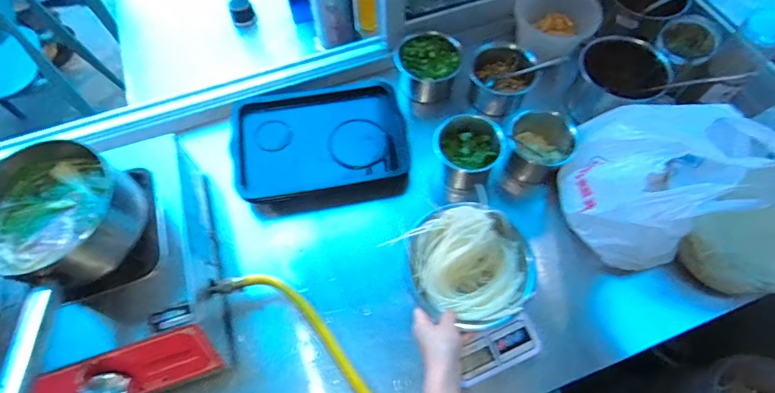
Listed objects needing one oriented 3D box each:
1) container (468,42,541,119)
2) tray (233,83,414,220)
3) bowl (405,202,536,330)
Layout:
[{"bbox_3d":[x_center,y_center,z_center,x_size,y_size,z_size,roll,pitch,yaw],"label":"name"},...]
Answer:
[{"bbox_3d":[0.228,-0.233,0.818,0.120,0.095,0.111,-1,62,1],"label":"container"},{"bbox_3d":[-0.125,-0.106,0.791,0.322,0.056,0.262,-7,62,-2],"label":"tray"},{"bbox_3d":[0.117,0.094,0.595,0.173,0.075,0.175,-1,62,1],"label":"bowl"}]

